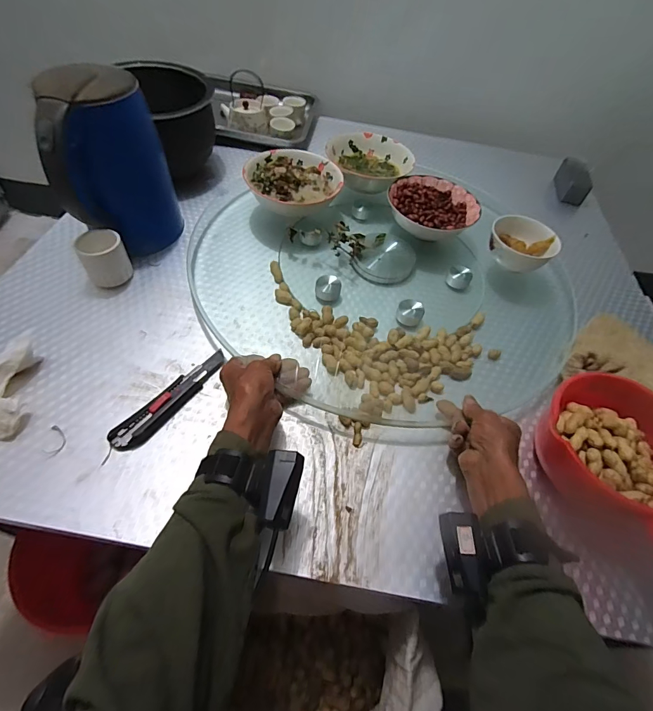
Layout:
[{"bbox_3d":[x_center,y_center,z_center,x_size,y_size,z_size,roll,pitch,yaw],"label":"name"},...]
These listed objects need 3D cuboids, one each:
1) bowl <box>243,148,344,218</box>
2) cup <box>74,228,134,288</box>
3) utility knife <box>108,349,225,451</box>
[{"bbox_3d":[-0.067,-0.317,0.733,0.163,0.076,0.151,4,52,-5],"label":"bowl"},{"bbox_3d":[-0.340,-0.147,0.595,0.061,0.071,0.051,-23,59,-23],"label":"cup"},{"bbox_3d":[-0.201,0.054,0.507,0.040,0.014,0.174,30,54,15],"label":"utility knife"}]

